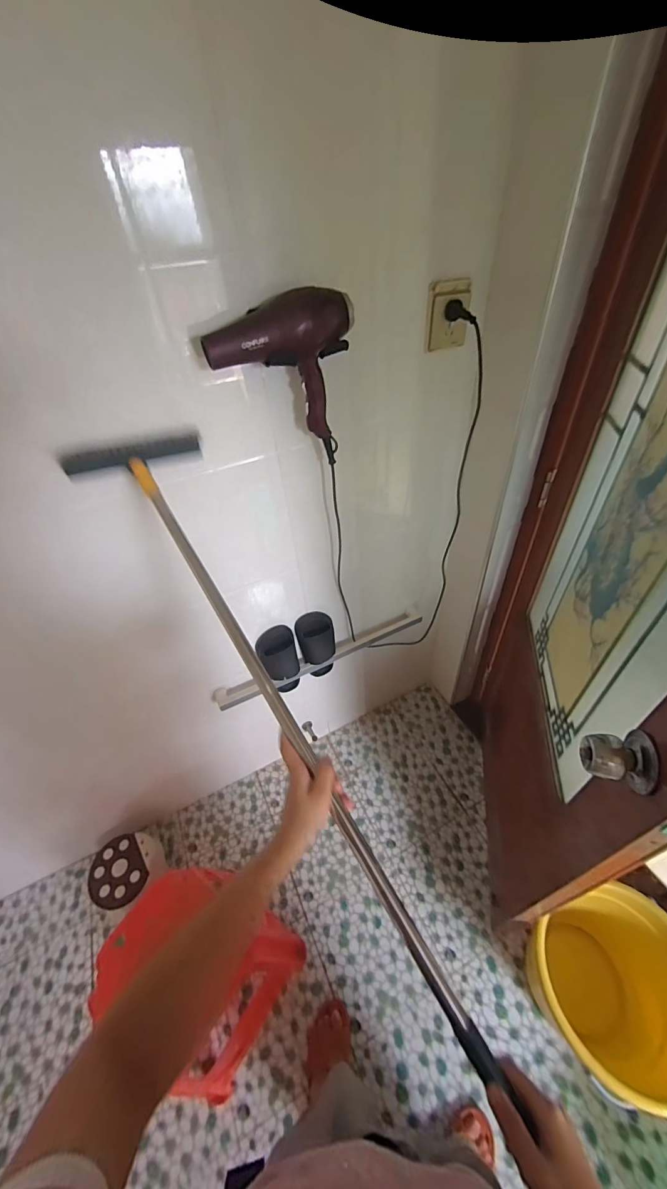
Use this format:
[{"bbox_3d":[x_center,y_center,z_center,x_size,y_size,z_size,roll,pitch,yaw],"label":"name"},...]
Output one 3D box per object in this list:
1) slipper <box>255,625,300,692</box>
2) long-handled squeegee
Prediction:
[{"bbox_3d":[-0.147,0.205,1.120,0.108,0.235,0.084,-24,46,-18],"label":"slipper"},{"bbox_3d":[-0.097,0.098,0.513,0.196,0.033,0.904,-28,71,-21],"label":"long-handled squeegee"}]

